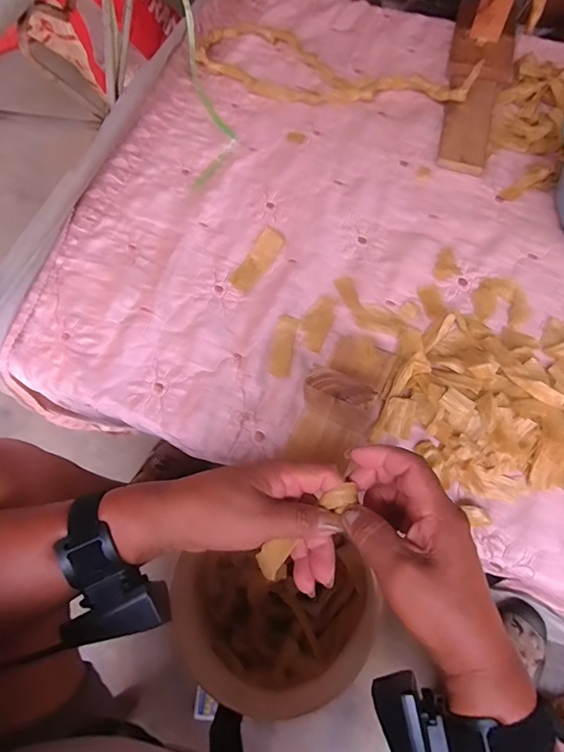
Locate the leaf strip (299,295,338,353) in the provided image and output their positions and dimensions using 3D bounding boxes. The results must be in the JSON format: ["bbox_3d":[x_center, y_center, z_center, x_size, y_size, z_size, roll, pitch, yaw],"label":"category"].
[{"bbox_3d":[0.042,-0.064,0.541,0.034,0.004,0.070,23,71,10],"label":"leaf strip"}]

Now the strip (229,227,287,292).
[{"bbox_3d":[-0.030,-0.144,0.568,0.031,0.009,0.090,31,72,13],"label":"strip"}]

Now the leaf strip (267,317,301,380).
[{"bbox_3d":[0.003,-0.035,0.537,0.025,0.004,0.077,10,69,6],"label":"leaf strip"}]

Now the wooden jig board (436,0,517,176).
[{"bbox_3d":[0.277,-0.437,0.622,0.088,0.114,0.307,14,70,7],"label":"wooden jig board"}]

